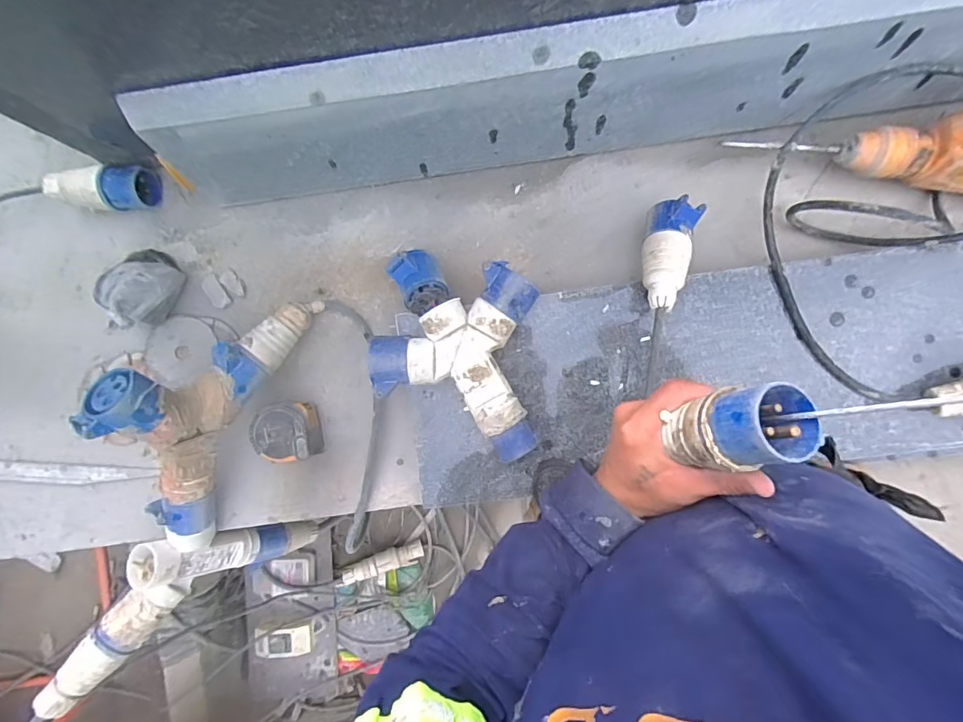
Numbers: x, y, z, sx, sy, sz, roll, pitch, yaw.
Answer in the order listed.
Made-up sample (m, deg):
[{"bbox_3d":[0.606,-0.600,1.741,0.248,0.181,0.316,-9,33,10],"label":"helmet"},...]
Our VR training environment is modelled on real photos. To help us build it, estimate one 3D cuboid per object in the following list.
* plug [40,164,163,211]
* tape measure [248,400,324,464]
[{"bbox_3d":[-0.435,-0.196,0.551,0.115,0.055,0.048,1,92,1],"label":"plug"},{"bbox_3d":[-0.222,0.081,0.549,0.067,0.036,0.065,0,92,1],"label":"tape measure"}]

